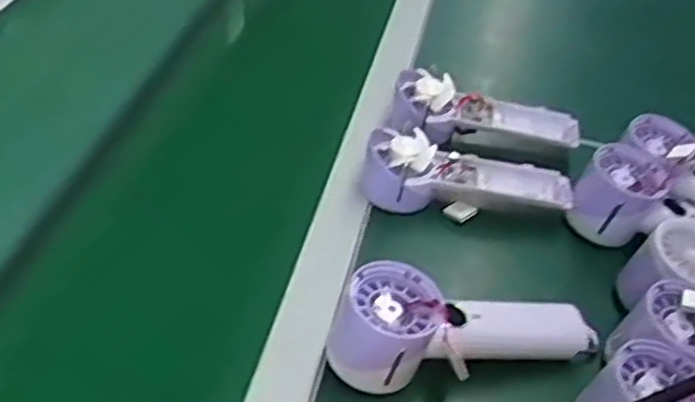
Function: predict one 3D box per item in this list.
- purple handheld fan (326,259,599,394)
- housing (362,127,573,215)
[{"bbox_3d":[0.084,0.091,0.514,0.187,0.071,0.062,2,42,-7],"label":"purple handheld fan"},{"bbox_3d":[0.104,-0.019,0.652,0.179,0.049,0.053,7,42,-1],"label":"housing"}]

